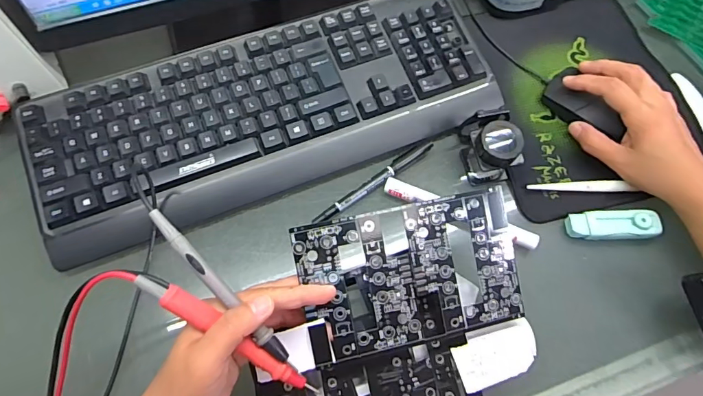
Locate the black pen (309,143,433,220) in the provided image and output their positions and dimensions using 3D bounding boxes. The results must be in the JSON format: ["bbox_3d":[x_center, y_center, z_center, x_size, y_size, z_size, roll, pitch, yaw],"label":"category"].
[{"bbox_3d":[0.022,-0.016,0.412,0.131,0.005,0.013,-36,74,-15],"label":"black pen"}]

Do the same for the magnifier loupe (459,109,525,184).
[{"bbox_3d":[0.128,-0.051,0.406,0.043,0.052,0.057,-9,69,-5],"label":"magnifier loupe"}]

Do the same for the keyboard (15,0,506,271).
[{"bbox_3d":[-0.075,-0.086,0.419,0.428,0.032,0.149,-21,71,-10],"label":"keyboard"}]

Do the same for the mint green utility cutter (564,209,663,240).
[{"bbox_3d":[0.236,0.024,0.396,0.076,0.017,0.025,1,69,-2],"label":"mint green utility cutter"}]

